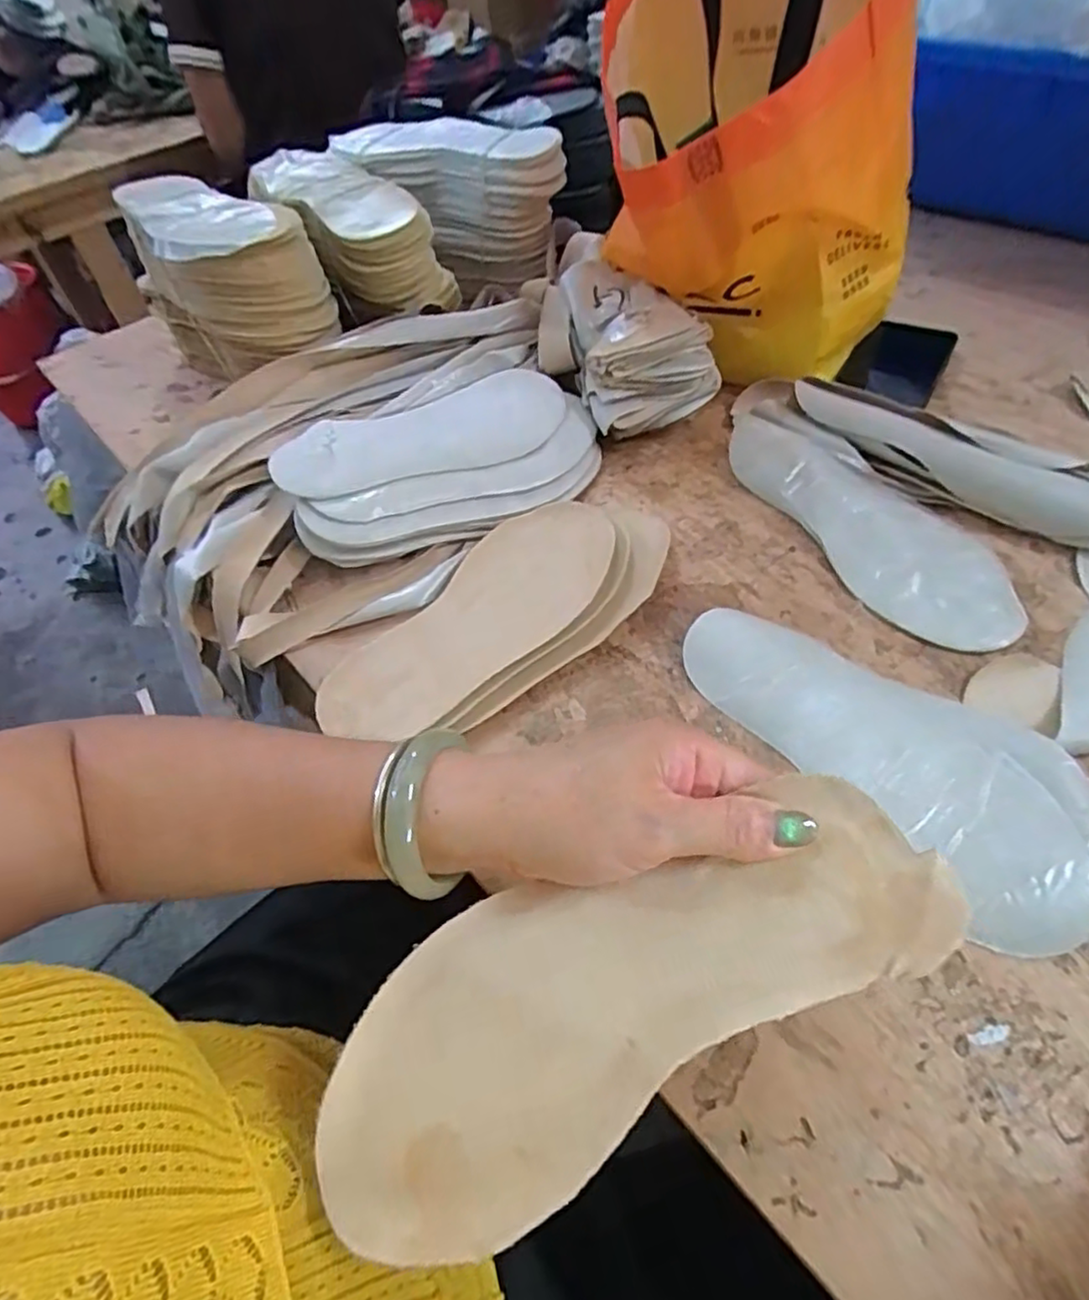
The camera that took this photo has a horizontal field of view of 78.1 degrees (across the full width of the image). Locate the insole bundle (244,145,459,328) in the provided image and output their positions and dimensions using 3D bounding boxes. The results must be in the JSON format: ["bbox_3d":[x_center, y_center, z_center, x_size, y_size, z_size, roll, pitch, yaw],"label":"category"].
[{"bbox_3d":[-0.187,-0.402,0.644,0.109,0.080,0.255,-31,55,-17],"label":"insole bundle"}]

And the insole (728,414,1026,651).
[{"bbox_3d":[0.230,-0.096,0.467,0.090,0.035,0.228,-27,54,-14],"label":"insole"}]

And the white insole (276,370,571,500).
[{"bbox_3d":[-0.084,-0.165,0.518,0.236,0.014,0.092,-25,61,-23],"label":"white insole"}]

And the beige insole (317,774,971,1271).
[{"bbox_3d":[0.026,0.126,0.247,0.238,0.013,0.094,-28,54,1],"label":"beige insole"}]

